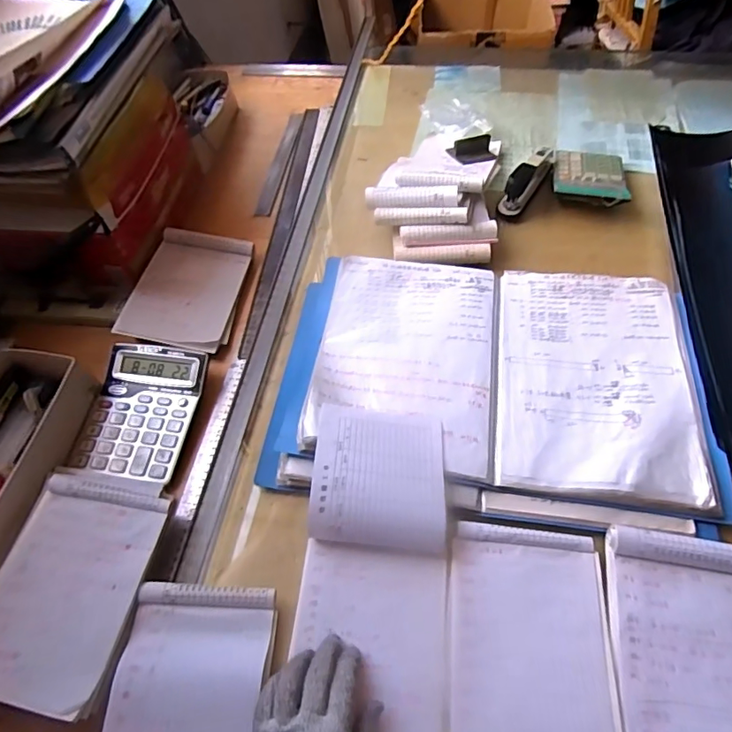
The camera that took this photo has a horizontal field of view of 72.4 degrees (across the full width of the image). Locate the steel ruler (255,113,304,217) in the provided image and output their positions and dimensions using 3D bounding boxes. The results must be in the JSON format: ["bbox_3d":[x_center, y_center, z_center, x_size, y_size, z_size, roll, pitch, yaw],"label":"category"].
[{"bbox_3d":[-0.154,-0.371,0.908,0.031,0.004,0.283,3,58,10],"label":"steel ruler"}]

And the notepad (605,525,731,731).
[{"bbox_3d":[0.298,0.255,0.439,0.142,0.025,0.199,6,56,6],"label":"notepad"}]

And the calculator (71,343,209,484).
[{"bbox_3d":[-0.275,0.051,0.606,0.126,0.030,0.161,8,56,7],"label":"calculator"}]

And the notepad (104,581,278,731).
[{"bbox_3d":[-0.160,0.305,0.444,0.133,0.028,0.200,2,56,4],"label":"notepad"}]

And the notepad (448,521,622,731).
[{"bbox_3d":[0.150,0.250,0.454,0.143,0.014,0.199,4,56,5],"label":"notepad"}]

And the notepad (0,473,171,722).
[{"bbox_3d":[-0.291,0.208,0.488,0.143,0.016,0.202,6,55,6],"label":"notepad"}]

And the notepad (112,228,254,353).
[{"bbox_3d":[-0.249,-0.111,0.708,0.138,0.014,0.204,13,55,-3],"label":"notepad"}]

